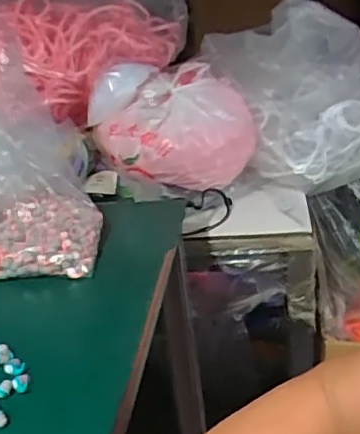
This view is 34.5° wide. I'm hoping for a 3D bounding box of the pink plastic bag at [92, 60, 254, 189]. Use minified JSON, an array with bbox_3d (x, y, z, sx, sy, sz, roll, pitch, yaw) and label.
[{"bbox_3d":[-0.001,-0.144,0.940,0.241,0.152,0.168,-16,27,-20],"label":"pink plastic bag"}]

